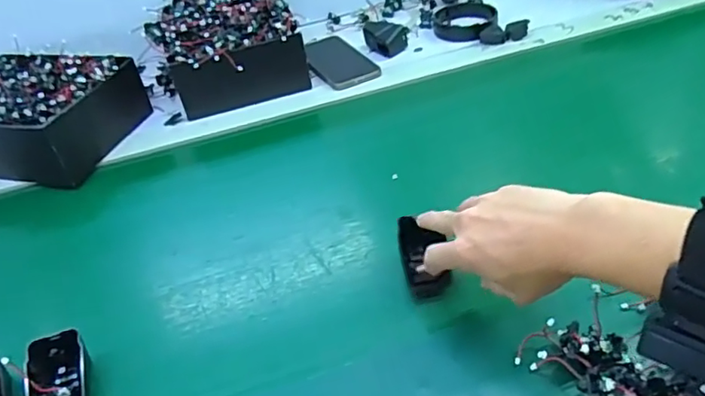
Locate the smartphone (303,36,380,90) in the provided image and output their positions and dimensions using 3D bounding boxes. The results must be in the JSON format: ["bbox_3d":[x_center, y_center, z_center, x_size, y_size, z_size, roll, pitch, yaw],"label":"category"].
[{"bbox_3d":[-0.026,-0.207,0.841,0.081,0.013,0.172,-22,43,-17],"label":"smartphone"}]

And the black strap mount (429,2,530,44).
[{"bbox_3d":[0.190,-0.274,0.869,0.096,0.021,0.150,-24,43,-19],"label":"black strap mount"}]

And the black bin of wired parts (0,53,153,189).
[{"bbox_3d":[-0.425,-0.113,0.743,0.225,0.087,0.181,7,42,15],"label":"black bin of wired parts"}]

